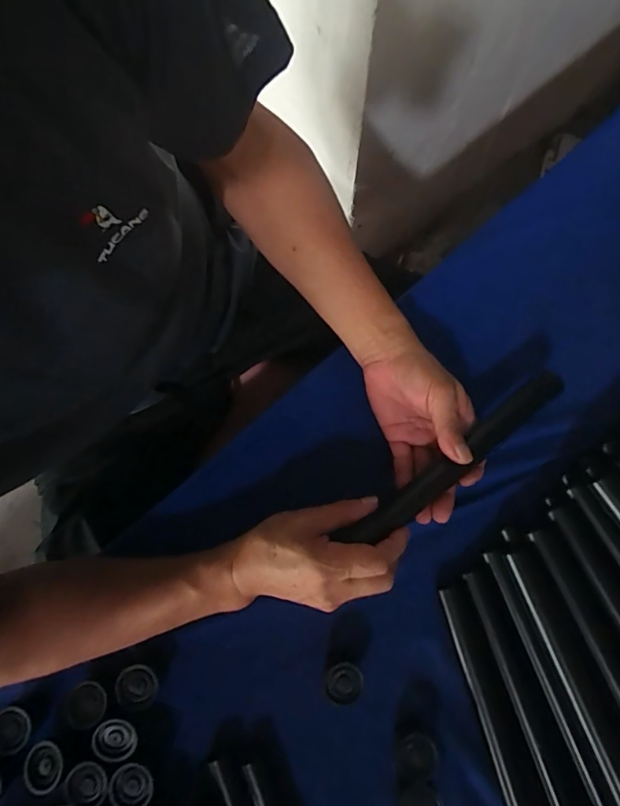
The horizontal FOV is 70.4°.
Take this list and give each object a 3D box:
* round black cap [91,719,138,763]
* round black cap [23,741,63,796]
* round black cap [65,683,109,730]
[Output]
[{"bbox_3d":[-0.160,0.276,0.359,0.034,0.006,0.029,20,80,5],"label":"round black cap"},{"bbox_3d":[-0.218,0.297,0.358,0.033,0.011,0.032,0,79,1],"label":"round black cap"},{"bbox_3d":[-0.188,0.253,0.368,0.037,0.009,0.033,-5,79,0],"label":"round black cap"}]

